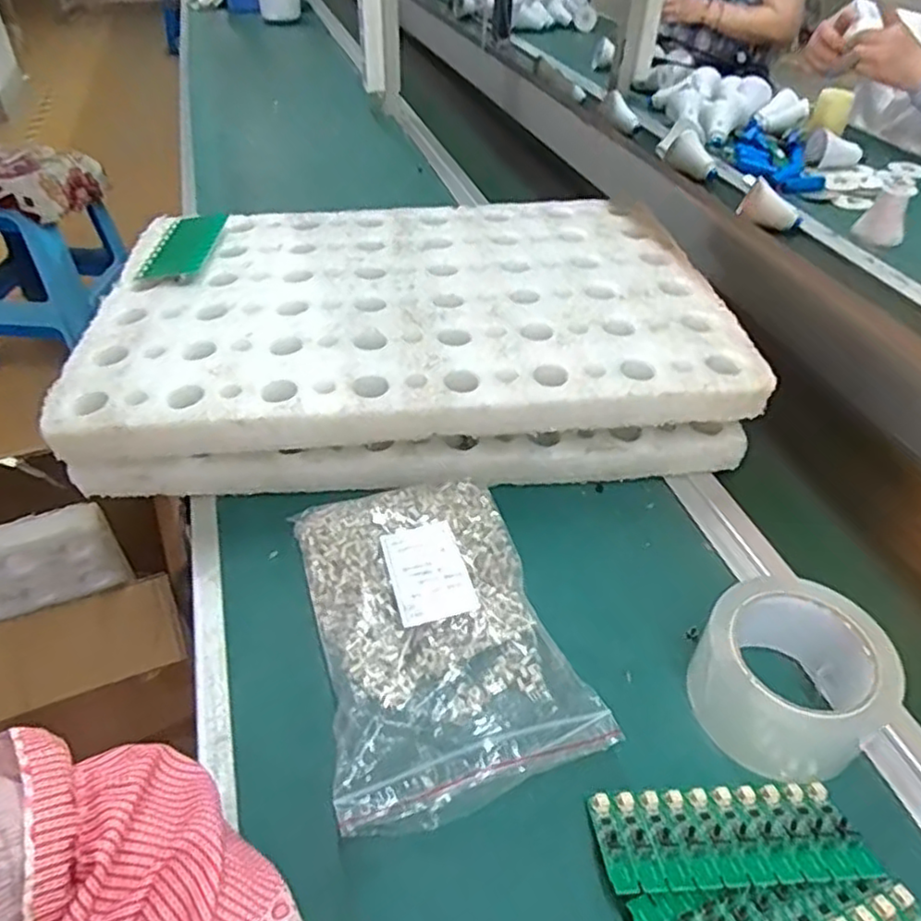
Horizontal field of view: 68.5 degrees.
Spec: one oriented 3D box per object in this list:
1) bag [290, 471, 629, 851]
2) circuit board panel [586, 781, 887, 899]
[{"bbox_3d":[-0.019,0.105,0.445,0.152,0.039,0.225,-12,44,-15],"label":"bag"},{"bbox_3d":[0.142,0.200,0.362,0.136,0.004,0.056,-2,27,-4],"label":"circuit board panel"}]

